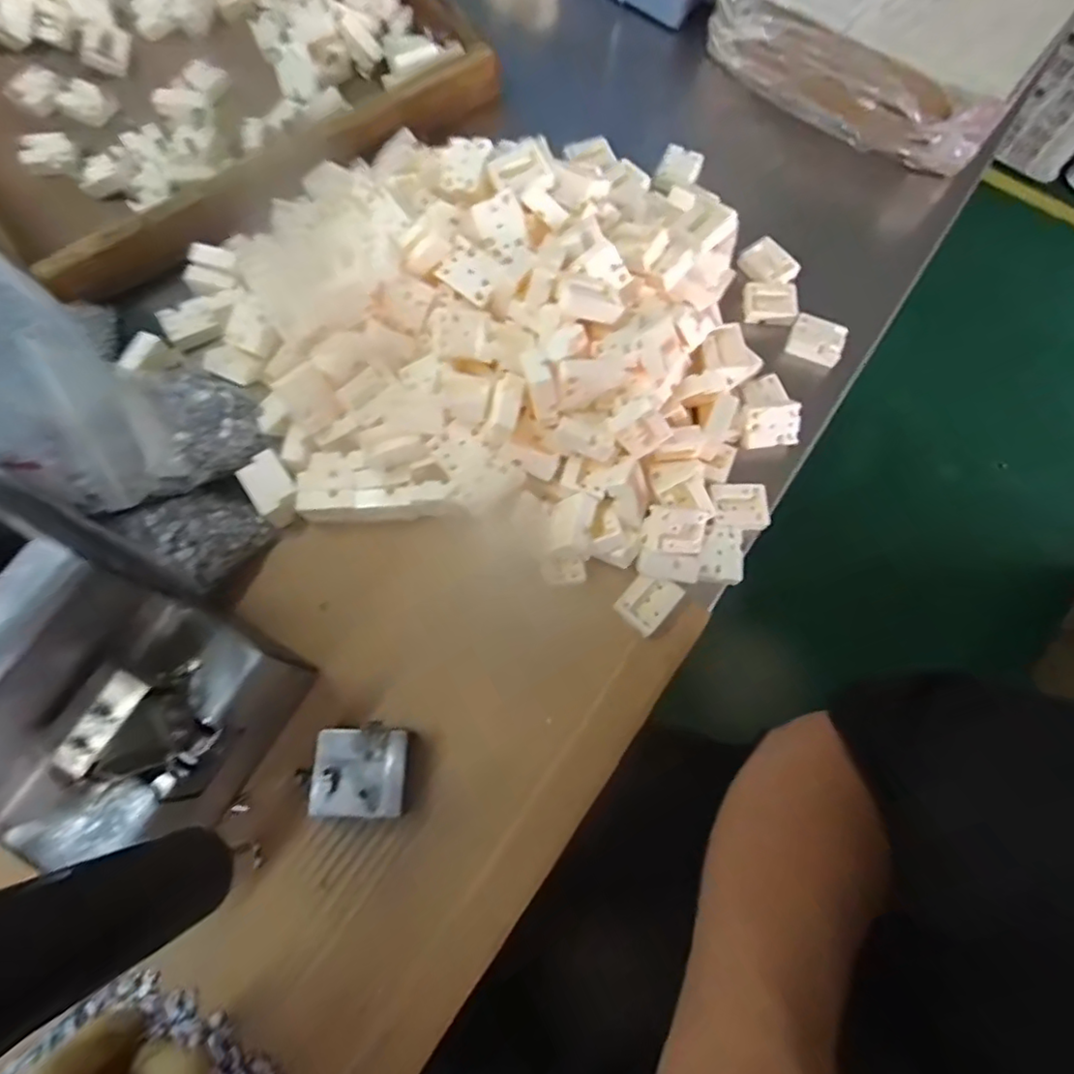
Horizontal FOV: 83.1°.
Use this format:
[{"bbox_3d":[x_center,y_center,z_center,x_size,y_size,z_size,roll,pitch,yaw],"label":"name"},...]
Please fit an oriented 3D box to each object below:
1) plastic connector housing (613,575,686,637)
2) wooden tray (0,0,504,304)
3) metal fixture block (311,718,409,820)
[{"bbox_3d":[0.069,0.039,0.373,0.028,0.010,0.036,41,76,11],"label":"plastic connector housing"},{"bbox_3d":[-0.340,-0.465,0.520,0.400,0.051,0.529,-36,77,-12],"label":"wooden tray"},{"bbox_3d":[-0.097,0.131,0.343,0.050,0.032,0.047,1,72,-1],"label":"metal fixture block"}]

